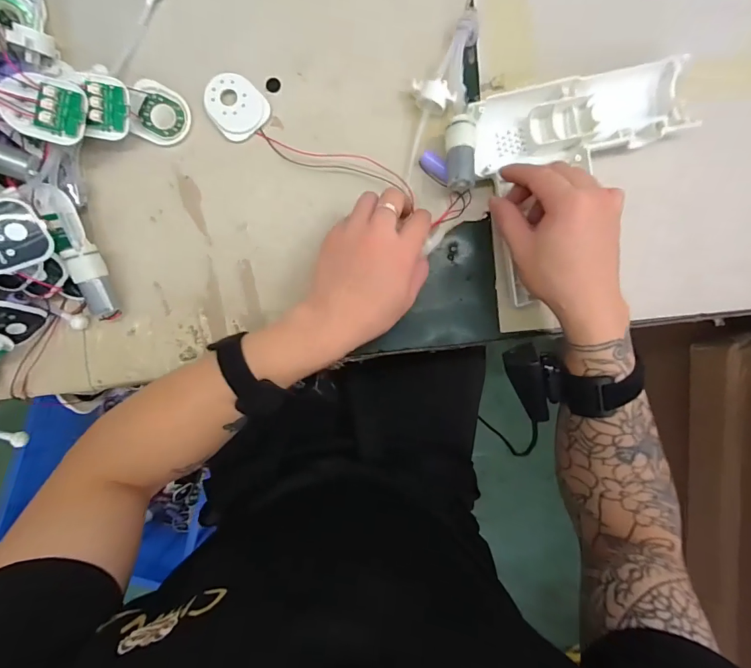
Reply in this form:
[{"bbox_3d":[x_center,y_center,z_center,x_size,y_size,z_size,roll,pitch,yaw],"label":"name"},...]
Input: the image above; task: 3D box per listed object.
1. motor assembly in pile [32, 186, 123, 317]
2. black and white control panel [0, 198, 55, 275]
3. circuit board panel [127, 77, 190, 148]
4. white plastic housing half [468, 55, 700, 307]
[{"bbox_3d":[-0.253,-0.069,0.344,0.026,0.033,0.114,-23,94,-2],"label":"motor assembly in pile"},{"bbox_3d":[-0.281,-0.072,0.301,0.056,0.012,0.049,-25,104,-27],"label":"black and white control panel"},{"bbox_3d":[-0.190,-0.198,0.355,0.048,0.008,0.055,0,93,-4],"label":"circuit board panel"},{"bbox_3d":[0.202,-0.145,0.374,0.201,0.030,0.183,-15,94,-3],"label":"white plastic housing half"}]

